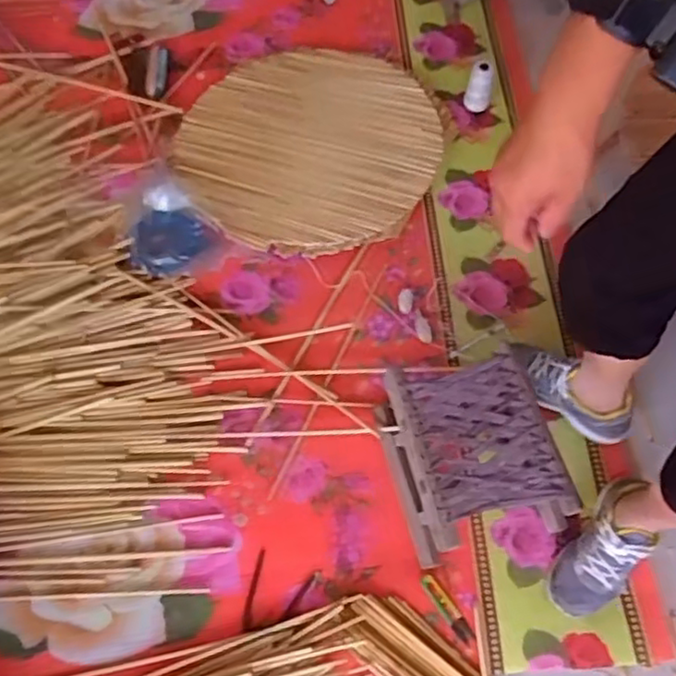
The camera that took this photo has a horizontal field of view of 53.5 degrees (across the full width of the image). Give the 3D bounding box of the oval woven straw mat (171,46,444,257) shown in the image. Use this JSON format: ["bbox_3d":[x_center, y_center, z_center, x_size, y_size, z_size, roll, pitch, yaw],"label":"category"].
[{"bbox_3d":[-0.048,-0.415,1.390,0.525,0.030,0.566,37,69,18],"label":"oval woven straw mat"}]

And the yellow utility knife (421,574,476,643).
[{"bbox_3d":[0.169,0.418,1.038,0.026,0.011,0.112,-33,67,-15],"label":"yellow utility knife"}]

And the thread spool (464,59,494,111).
[{"bbox_3d":[0.303,-0.535,1.433,0.052,0.096,0.063,13,64,7],"label":"thread spool"}]

